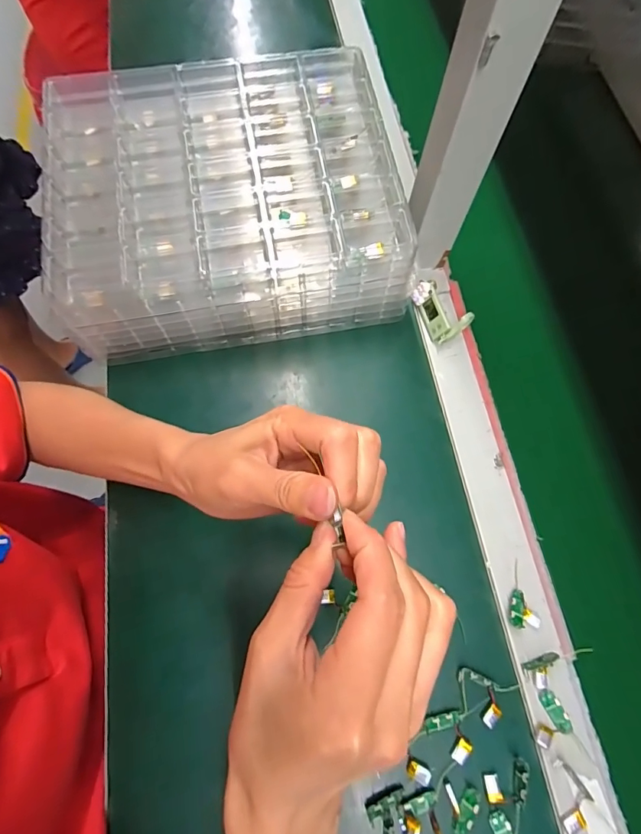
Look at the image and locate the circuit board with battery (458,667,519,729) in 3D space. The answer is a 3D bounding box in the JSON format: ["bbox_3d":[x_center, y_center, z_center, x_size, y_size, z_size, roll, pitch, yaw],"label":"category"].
[{"bbox_3d":[0.118,0.204,0.323,0.041,0.006,0.031,20,71,6],"label":"circuit board with battery"}]

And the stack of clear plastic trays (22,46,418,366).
[{"bbox_3d":[-0.086,-0.200,0.426,0.295,0.105,0.243,-9,69,-5],"label":"stack of clear plastic trays"}]

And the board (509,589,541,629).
[{"bbox_3d":[0.160,0.151,0.349,0.024,0.008,0.028,1,70,-1],"label":"board"}]

